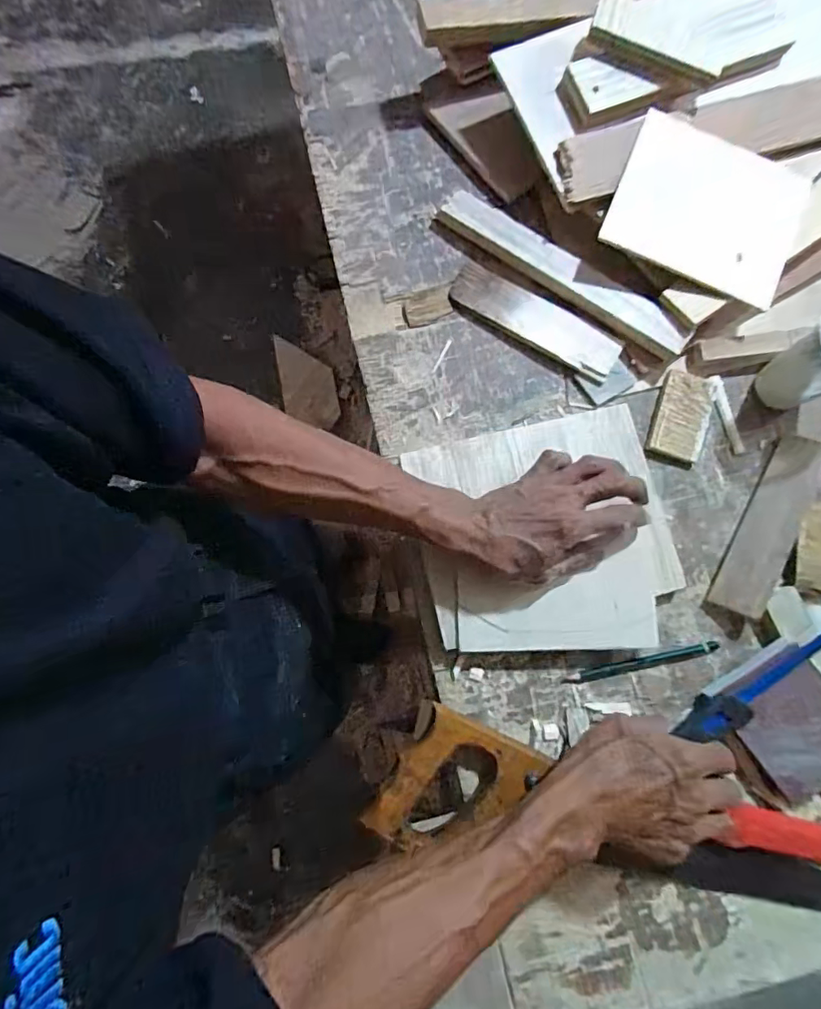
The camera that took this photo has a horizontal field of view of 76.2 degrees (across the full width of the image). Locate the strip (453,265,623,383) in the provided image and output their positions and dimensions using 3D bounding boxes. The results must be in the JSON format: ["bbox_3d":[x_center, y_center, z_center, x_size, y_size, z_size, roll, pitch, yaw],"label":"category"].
[{"bbox_3d":[0.114,-0.171,0.491,0.166,0.014,0.045,33,81,5],"label":"strip"}]

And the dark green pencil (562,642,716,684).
[{"bbox_3d":[0.194,0.134,0.440,0.132,0.004,0.011,-12,80,-3],"label":"dark green pencil"}]

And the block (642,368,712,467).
[{"bbox_3d":[0.244,-0.078,0.476,0.046,0.011,0.085,19,80,3],"label":"block"}]

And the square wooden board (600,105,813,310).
[{"bbox_3d":[0.262,-0.262,0.460,0.159,0.011,0.142,22,82,-1],"label":"square wooden board"}]

